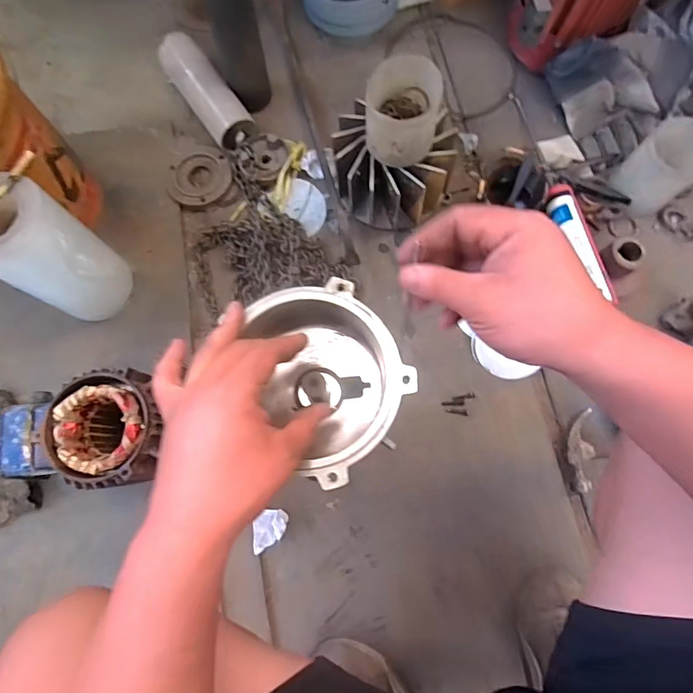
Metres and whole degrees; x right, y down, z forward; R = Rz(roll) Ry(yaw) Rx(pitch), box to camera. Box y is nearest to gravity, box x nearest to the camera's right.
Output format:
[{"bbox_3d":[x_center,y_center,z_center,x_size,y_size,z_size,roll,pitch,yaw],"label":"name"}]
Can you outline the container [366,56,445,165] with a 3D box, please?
[{"bbox_3d":[0.088,-0.369,0.714,0.111,0.089,0.116,8,76,2],"label":"container"}]

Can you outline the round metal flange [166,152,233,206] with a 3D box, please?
[{"bbox_3d":[-0.291,-0.332,0.884,0.124,0.029,0.114,0,76,0],"label":"round metal flange"}]

